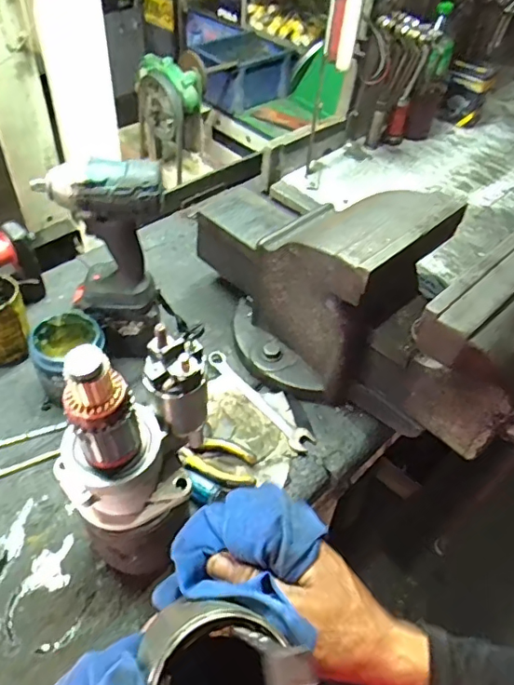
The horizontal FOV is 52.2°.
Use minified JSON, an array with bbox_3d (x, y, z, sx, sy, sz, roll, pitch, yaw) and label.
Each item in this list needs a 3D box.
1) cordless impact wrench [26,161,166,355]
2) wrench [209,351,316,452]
[{"bbox_3d":[-0.187,-0.101,0.684,0.144,0.270,0.068,-1,48,-7],"label":"cordless impact wrench"},{"bbox_3d":[0.002,0.080,0.746,0.033,0.014,0.202,-30,58,-29],"label":"wrench"}]

